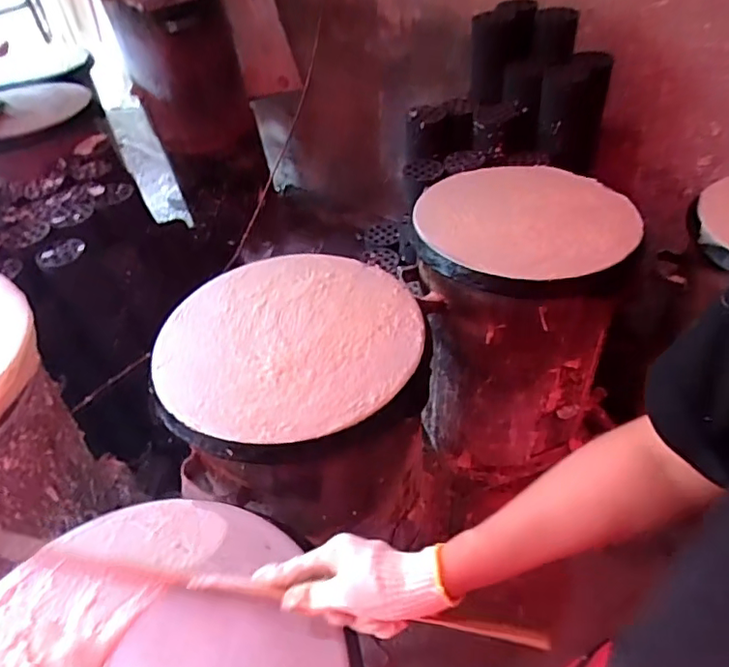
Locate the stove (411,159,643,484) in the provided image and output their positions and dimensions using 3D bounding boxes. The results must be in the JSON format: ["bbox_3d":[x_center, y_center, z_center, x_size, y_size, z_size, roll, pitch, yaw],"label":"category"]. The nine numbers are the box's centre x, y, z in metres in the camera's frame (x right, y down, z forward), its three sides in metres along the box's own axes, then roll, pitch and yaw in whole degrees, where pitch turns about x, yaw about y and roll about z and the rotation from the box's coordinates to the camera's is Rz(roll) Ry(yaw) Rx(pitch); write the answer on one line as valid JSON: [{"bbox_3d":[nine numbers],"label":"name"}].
[{"bbox_3d":[0.298,-0.031,1.112,0.355,0.511,0.383,19,48,24],"label":"stove"}]

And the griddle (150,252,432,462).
[{"bbox_3d":[-0.103,0.011,0.792,0.371,0.054,0.364,-3,43,3],"label":"griddle"}]

